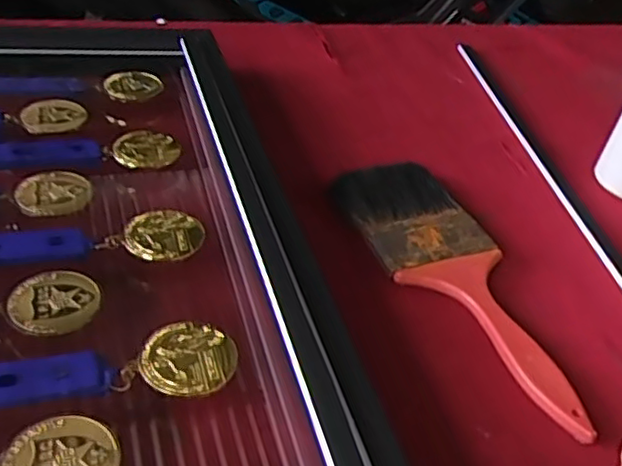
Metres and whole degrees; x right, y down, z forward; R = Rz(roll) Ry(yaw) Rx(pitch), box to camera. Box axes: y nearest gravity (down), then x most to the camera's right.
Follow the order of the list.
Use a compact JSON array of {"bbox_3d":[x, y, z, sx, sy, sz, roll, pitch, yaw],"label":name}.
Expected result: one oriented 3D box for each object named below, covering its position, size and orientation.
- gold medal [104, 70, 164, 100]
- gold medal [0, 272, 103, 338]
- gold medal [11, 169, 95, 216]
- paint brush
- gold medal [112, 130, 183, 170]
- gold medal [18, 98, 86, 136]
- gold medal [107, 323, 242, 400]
[{"bbox_3d":[-0.152,-0.129,0.565,0.047,0.008,0.044,-3,39,-13],"label":"gold medal"},{"bbox_3d":[-0.140,0.037,0.358,0.048,0.005,0.046,23,42,16],"label":"gold medal"},{"bbox_3d":[-0.169,-0.026,0.433,0.046,0.007,0.044,-2,39,-16],"label":"gold medal"},{"bbox_3d":[0.102,0.030,0.446,0.087,0.019,0.248,-11,42,-23],"label":"paint brush"},{"bbox_3d":[-0.122,-0.062,0.487,0.047,0.005,0.041,-6,48,-12],"label":"gold medal"},{"bbox_3d":[-0.198,-0.090,0.508,0.042,0.008,0.045,5,38,-4],"label":"gold medal"},{"bbox_3d":[-0.065,0.067,0.342,0.048,0.007,0.052,22,41,10],"label":"gold medal"}]

